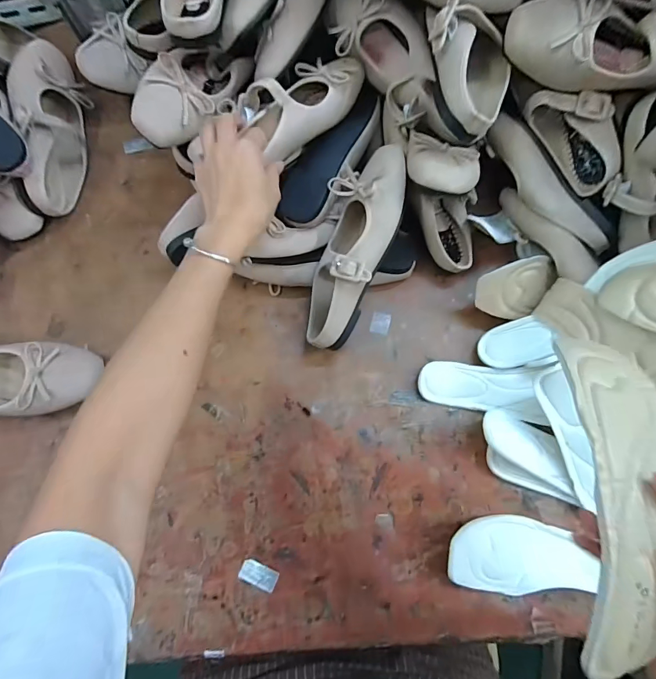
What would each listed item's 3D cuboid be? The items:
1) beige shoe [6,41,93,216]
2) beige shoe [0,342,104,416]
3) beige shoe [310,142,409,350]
[{"bbox_3d":[-0.361,-0.278,0.496,0.061,0.091,0.220,-11,74,-4],"label":"beige shoe"},{"bbox_3d":[-0.376,0.043,0.425,0.230,0.056,0.085,4,74,1],"label":"beige shoe"},{"bbox_3d":[0.028,-0.107,0.431,0.080,0.075,0.236,20,93,5],"label":"beige shoe"}]

